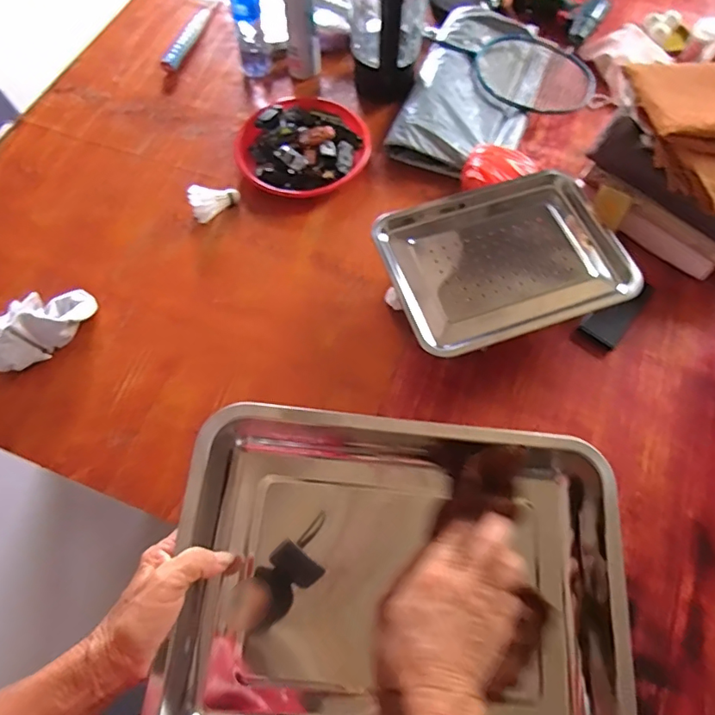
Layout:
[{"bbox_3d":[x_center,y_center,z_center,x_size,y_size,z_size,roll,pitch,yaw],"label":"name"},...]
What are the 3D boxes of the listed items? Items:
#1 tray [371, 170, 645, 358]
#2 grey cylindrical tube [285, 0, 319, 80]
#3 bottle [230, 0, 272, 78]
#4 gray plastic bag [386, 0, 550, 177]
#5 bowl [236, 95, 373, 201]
[{"bbox_3d":[0.221,-0.153,0.791,0.349,0.027,0.267,-19,66,-7],"label":"tray"},{"bbox_3d":[-0.114,-0.663,0.996,0.066,0.217,0.052,-9,65,-3],"label":"grey cylindrical tube"},{"bbox_3d":[-0.219,-0.678,1.033,0.065,0.211,0.056,-14,66,-5],"label":"bottle"},{"bbox_3d":[0.241,-0.552,1.048,0.237,0.043,0.453,20,67,10],"label":"gray plastic bag"},{"bbox_3d":[-0.109,-0.405,0.980,0.235,0.053,0.237,0,65,1],"label":"bowl"}]

